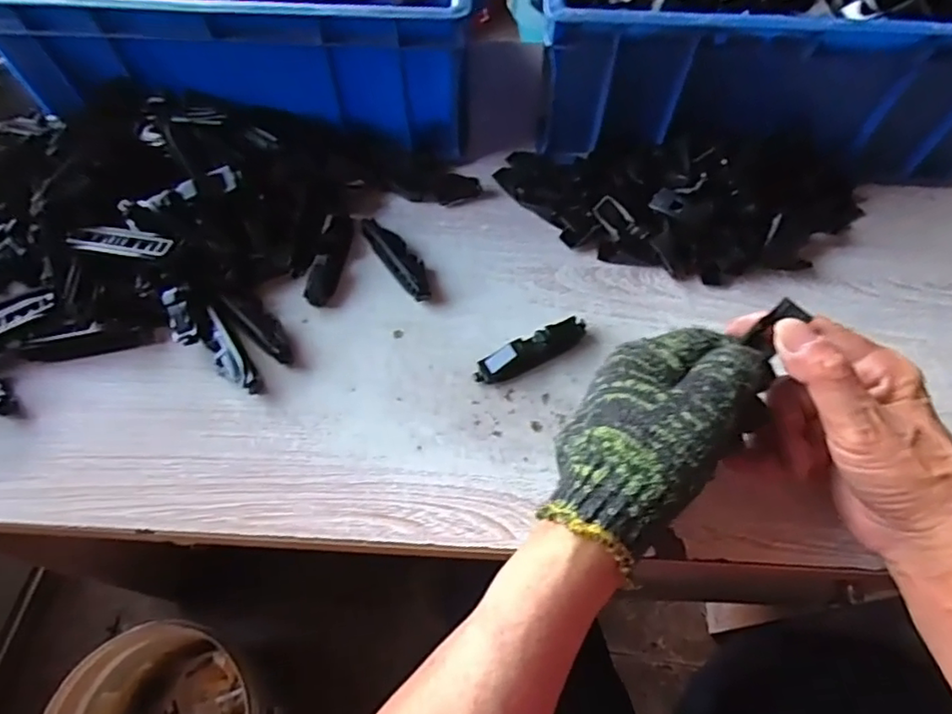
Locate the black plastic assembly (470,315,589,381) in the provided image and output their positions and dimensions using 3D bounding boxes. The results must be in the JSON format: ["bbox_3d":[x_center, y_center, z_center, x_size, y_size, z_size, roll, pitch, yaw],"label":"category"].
[{"bbox_3d":[0.037,-0.006,0.389,0.080,0.017,0.017,-24,65,-13],"label":"black plastic assembly"}]

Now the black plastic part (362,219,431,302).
[{"bbox_3d":[-0.055,-0.072,0.425,0.023,0.017,0.077,-28,66,-15],"label":"black plastic part"}]

